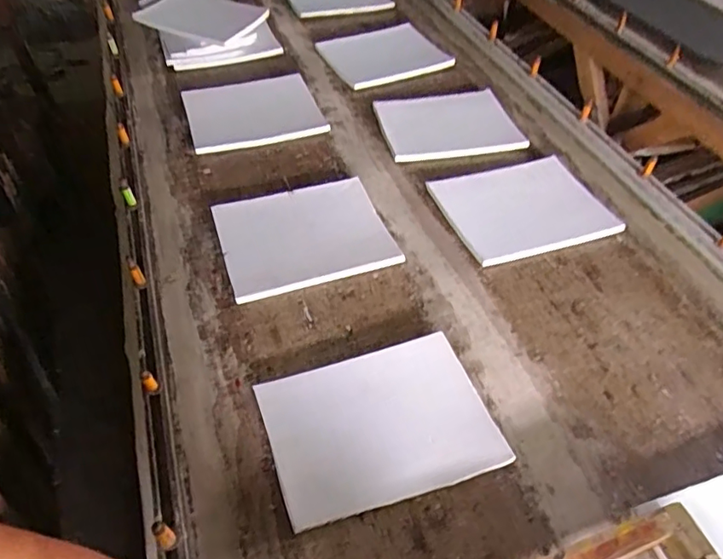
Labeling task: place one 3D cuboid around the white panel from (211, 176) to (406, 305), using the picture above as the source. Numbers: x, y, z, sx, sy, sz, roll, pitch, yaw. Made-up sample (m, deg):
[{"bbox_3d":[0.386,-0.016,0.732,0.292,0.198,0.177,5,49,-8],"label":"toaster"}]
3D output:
[{"bbox_3d":[-0.100,-0.077,0.910,0.270,0.016,0.221,-15,51,-12],"label":"white panel"}]

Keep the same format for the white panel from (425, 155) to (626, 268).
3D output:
[{"bbox_3d":[0.283,-0.127,0.949,0.269,0.018,0.216,-14,51,-12],"label":"white panel"}]

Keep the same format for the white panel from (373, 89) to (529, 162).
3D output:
[{"bbox_3d":[0.180,-0.322,1.108,0.277,0.018,0.213,-11,51,-9],"label":"white panel"}]

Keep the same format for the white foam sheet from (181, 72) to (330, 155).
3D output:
[{"bbox_3d":[-0.232,-0.363,1.132,0.266,0.021,0.243,-15,51,-13],"label":"white foam sheet"}]

